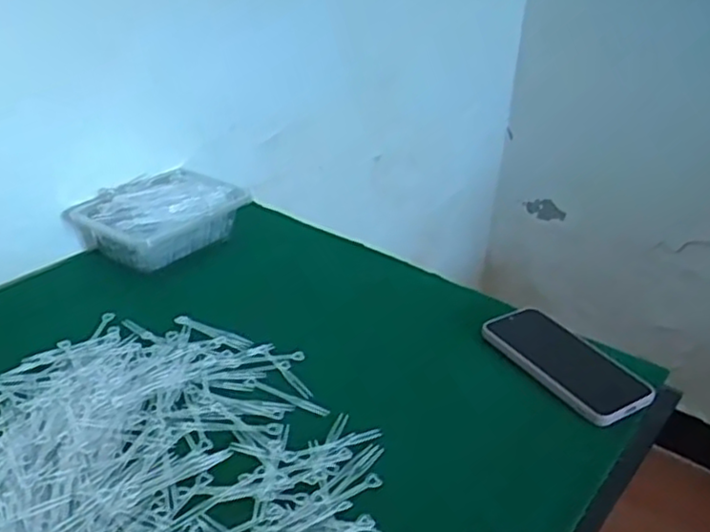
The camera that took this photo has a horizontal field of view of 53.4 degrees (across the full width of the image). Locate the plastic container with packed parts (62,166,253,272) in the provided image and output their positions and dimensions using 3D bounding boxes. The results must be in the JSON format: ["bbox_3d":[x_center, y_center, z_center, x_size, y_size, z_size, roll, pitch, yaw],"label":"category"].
[{"bbox_3d":[-0.223,-0.062,0.819,0.135,0.050,0.162,19,34,26],"label":"plastic container with packed parts"}]

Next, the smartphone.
[{"bbox_3d":[0.197,0.085,0.666,0.076,0.016,0.159,-18,38,-27],"label":"smartphone"}]

